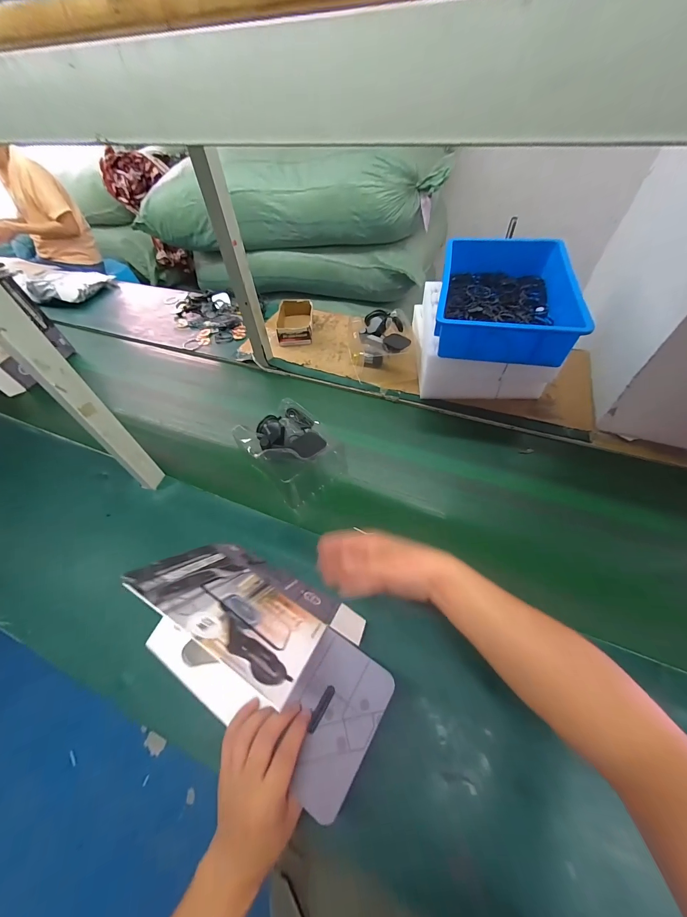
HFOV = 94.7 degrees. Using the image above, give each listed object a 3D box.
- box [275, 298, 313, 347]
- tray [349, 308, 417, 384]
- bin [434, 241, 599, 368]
[{"bbox_3d":[-0.150,-0.422,0.988,0.113,0.055,0.168,-4,52,1],"label":"box"},{"bbox_3d":[0.103,-0.301,0.846,0.156,0.112,0.158,-8,52,-2],"label":"tray"},{"bbox_3d":[0.362,-0.376,0.729,0.265,0.090,0.400,10,53,12],"label":"bin"}]

